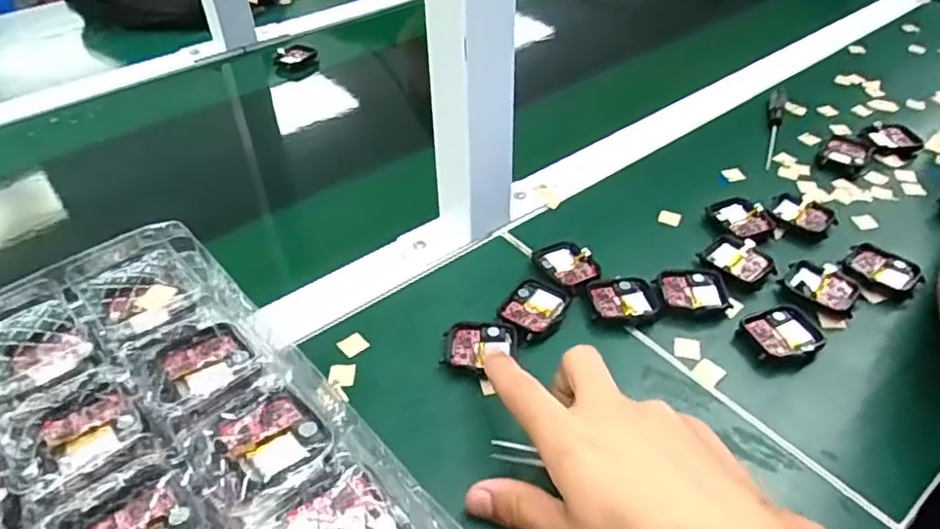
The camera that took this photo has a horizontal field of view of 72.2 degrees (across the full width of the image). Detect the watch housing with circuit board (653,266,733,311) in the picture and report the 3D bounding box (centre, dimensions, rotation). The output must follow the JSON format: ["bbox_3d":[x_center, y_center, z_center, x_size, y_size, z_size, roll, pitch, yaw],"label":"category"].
[{"bbox_3d":[0.150,0.016,0.434,0.045,0.008,0.040,-4,42,-3],"label":"watch housing with circuit board"}]

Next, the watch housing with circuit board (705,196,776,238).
[{"bbox_3d":[0.205,-0.037,0.490,0.038,0.008,0.042,-19,45,-18],"label":"watch housing with circuit board"}]

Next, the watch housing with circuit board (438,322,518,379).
[{"bbox_3d":[0.007,0.051,0.396,0.046,0.007,0.035,-3,43,0],"label":"watch housing with circuit board"}]

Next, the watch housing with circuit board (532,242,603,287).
[{"bbox_3d":[0.069,0.002,0.454,0.038,0.012,0.044,-19,45,-18],"label":"watch housing with circuit board"}]

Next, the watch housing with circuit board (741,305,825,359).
[{"bbox_3d":[0.197,0.043,0.405,0.043,0.009,0.038,-14,44,-14],"label":"watch housing with circuit board"}]

